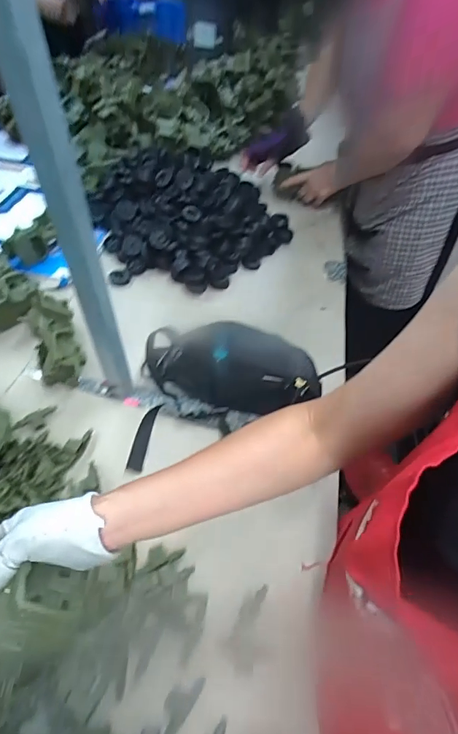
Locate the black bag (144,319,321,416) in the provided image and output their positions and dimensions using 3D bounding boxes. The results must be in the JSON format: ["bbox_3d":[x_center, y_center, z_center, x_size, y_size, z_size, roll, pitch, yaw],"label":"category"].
[{"bbox_3d":[0.005,-0.002,0.682,0.283,0.087,0.127,7,52,2],"label":"black bag"}]

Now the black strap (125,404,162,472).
[{"bbox_3d":[-0.134,0.109,0.641,0.026,0.007,0.111,5,55,11],"label":"black strap"}]

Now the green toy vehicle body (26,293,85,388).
[{"bbox_3d":[-0.298,-0.050,0.707,0.067,0.071,0.197,-18,55,-16],"label":"green toy vehicle body"}]

